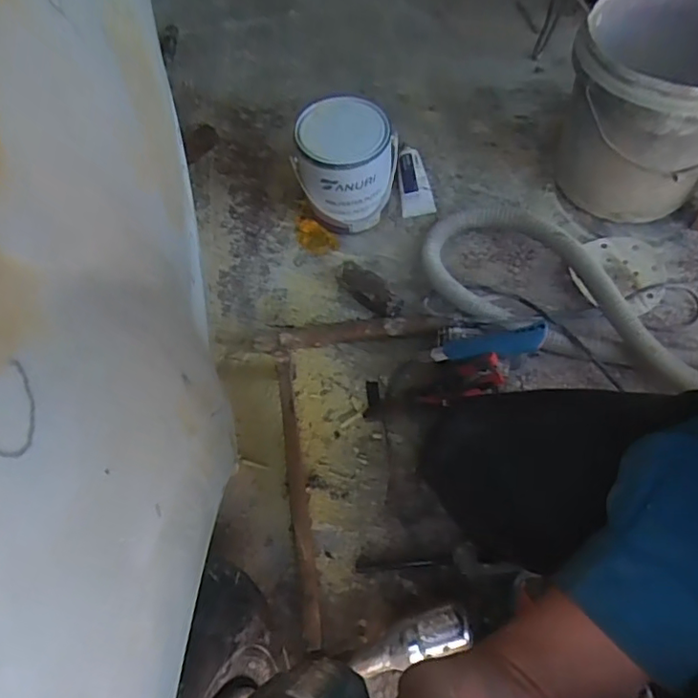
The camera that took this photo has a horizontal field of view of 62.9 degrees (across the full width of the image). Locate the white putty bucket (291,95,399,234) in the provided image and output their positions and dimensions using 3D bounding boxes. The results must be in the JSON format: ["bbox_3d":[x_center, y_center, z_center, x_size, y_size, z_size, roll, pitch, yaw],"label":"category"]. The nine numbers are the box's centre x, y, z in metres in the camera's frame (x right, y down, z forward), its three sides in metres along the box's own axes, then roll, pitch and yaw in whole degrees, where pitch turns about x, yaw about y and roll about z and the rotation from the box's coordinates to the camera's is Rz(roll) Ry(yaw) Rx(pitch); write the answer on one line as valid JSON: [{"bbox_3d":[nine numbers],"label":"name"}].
[{"bbox_3d":[-0.003,-0.295,0.931,0.160,0.170,0.146,-1,61,4],"label":"white putty bucket"}]

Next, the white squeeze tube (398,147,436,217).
[{"bbox_3d":[0.117,-0.296,1.005,0.056,0.029,0.142,-4,61,2],"label":"white squeeze tube"}]

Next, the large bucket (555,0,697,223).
[{"bbox_3d":[0.457,-0.364,0.869,0.244,0.267,0.247,-2,61,3],"label":"large bucket"}]

